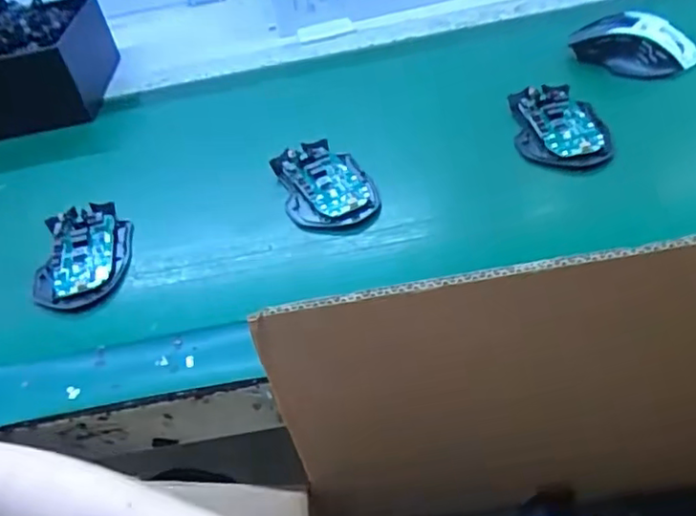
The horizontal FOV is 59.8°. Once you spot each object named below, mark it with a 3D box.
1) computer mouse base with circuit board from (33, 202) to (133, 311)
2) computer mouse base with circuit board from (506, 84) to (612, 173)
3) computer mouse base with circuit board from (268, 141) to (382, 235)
[{"bbox_3d":[-0.218,0.000,0.503,0.073,0.022,0.113,-6,46,-2],"label":"computer mouse base with circuit board"},{"bbox_3d":[0.180,-0.111,0.517,0.070,0.018,0.103,-6,51,10],"label":"computer mouse base with circuit board"},{"bbox_3d":[-0.017,-0.059,0.516,0.074,0.028,0.119,-7,42,-15],"label":"computer mouse base with circuit board"}]

